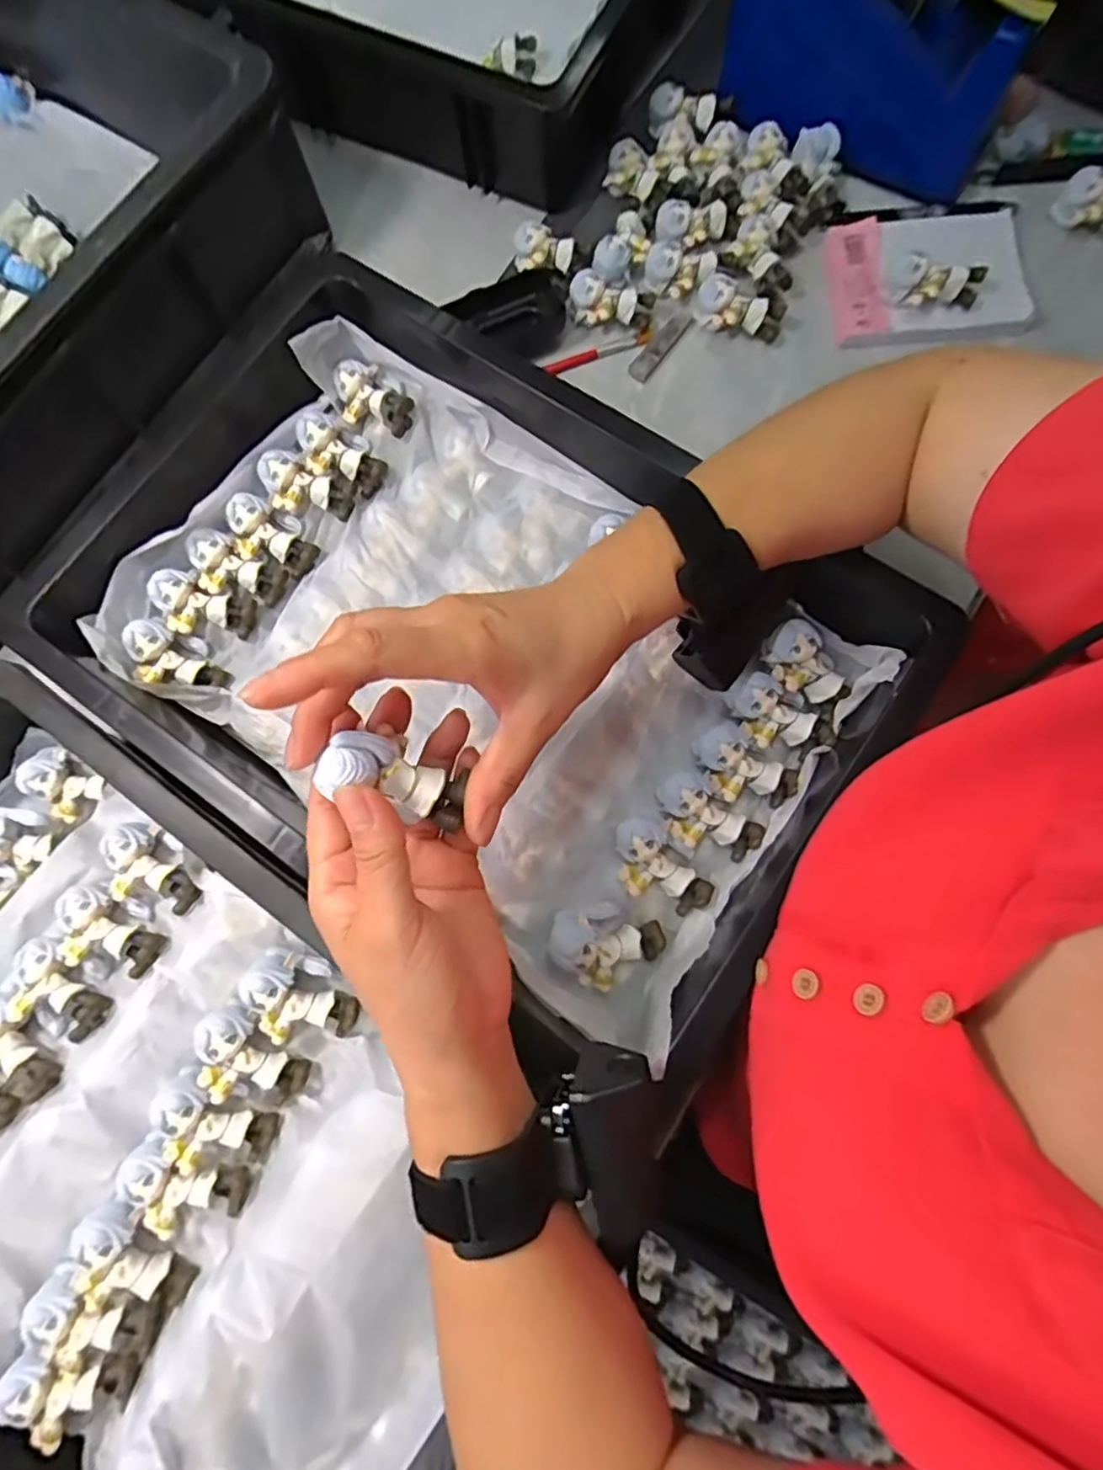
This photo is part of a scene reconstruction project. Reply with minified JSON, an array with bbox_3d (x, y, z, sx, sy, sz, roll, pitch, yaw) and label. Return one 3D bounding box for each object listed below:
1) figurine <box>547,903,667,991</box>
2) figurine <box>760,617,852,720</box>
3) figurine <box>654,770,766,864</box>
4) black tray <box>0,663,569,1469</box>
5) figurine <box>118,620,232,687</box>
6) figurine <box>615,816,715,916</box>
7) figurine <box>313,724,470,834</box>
[{"bbox_3d":[0.030,0.118,0.364,0.061,0.028,0.042,23,58,1],"label":"figurine"},{"bbox_3d":[0.156,-0.041,0.392,0.057,0.023,0.036,37,82,9],"label":"figurine"},{"bbox_3d":[0.090,0.050,0.374,0.062,0.030,0.034,30,81,8],"label":"figurine"},{"bbox_3d":[-0.223,0.211,0.340,0.447,0.065,0.330,32,81,8],"label":"black tray"},{"bbox_3d":[-0.242,-0.049,0.420,0.063,0.030,0.035,21,87,-23],"label":"figurine"},{"bbox_3d":[0.060,0.078,0.371,0.061,0.029,0.035,43,83,10],"label":"figurine"},{"bbox_3d":[-0.064,0.017,0.266,0.061,0.020,0.029,28,74,-32],"label":"figurine"}]

